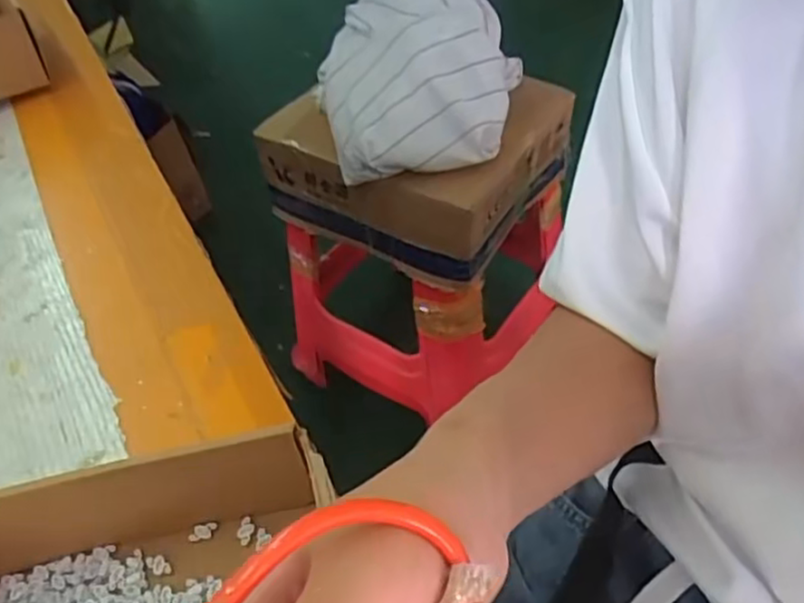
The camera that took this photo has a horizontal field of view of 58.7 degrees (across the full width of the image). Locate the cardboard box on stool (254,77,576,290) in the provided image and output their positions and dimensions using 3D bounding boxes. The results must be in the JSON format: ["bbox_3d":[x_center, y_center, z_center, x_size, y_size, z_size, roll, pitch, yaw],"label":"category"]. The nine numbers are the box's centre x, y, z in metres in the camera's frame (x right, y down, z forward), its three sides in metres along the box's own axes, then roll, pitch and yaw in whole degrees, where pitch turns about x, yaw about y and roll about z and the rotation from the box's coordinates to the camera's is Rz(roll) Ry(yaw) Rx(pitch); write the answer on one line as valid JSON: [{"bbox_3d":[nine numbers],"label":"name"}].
[{"bbox_3d":[0.012,-0.198,0.946,0.332,0.164,0.268,26,57,25],"label":"cardboard box on stool"}]

